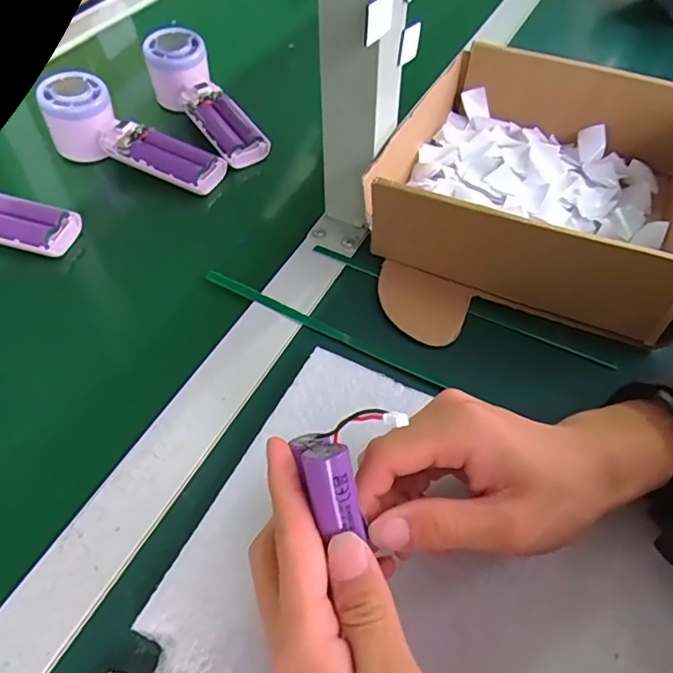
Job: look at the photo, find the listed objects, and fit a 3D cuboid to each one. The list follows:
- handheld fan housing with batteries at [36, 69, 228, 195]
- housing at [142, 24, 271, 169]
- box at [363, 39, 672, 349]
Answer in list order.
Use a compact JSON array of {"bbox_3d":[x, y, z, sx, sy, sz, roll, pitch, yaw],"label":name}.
[{"bbox_3d":[-0.175,-0.169,0.467,0.164,0.049,0.049,26,57,3],"label":"handheld fan housing with batteries"},{"bbox_3d":[-0.124,-0.218,0.501,0.051,0.041,0.165,-32,74,-20],"label":"housing"},{"bbox_3d":[0.158,-0.125,0.398,0.208,0.072,0.217,18,56,15],"label":"box"}]

